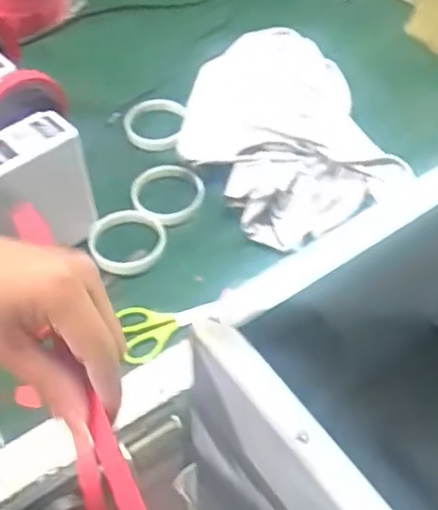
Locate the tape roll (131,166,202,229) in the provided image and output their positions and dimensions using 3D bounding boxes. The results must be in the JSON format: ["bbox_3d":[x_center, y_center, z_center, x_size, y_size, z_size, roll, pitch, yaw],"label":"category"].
[{"bbox_3d":[-0.062,-0.075,0.769,0.084,0.022,0.084,0,52,1],"label":"tape roll"}]

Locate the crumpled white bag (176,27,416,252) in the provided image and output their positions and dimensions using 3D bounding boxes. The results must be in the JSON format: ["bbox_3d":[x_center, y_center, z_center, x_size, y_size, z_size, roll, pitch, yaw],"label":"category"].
[{"bbox_3d":[0.080,-0.165,0.822,0.262,0.056,0.329,-26,56,-18],"label":"crumpled white bag"}]

